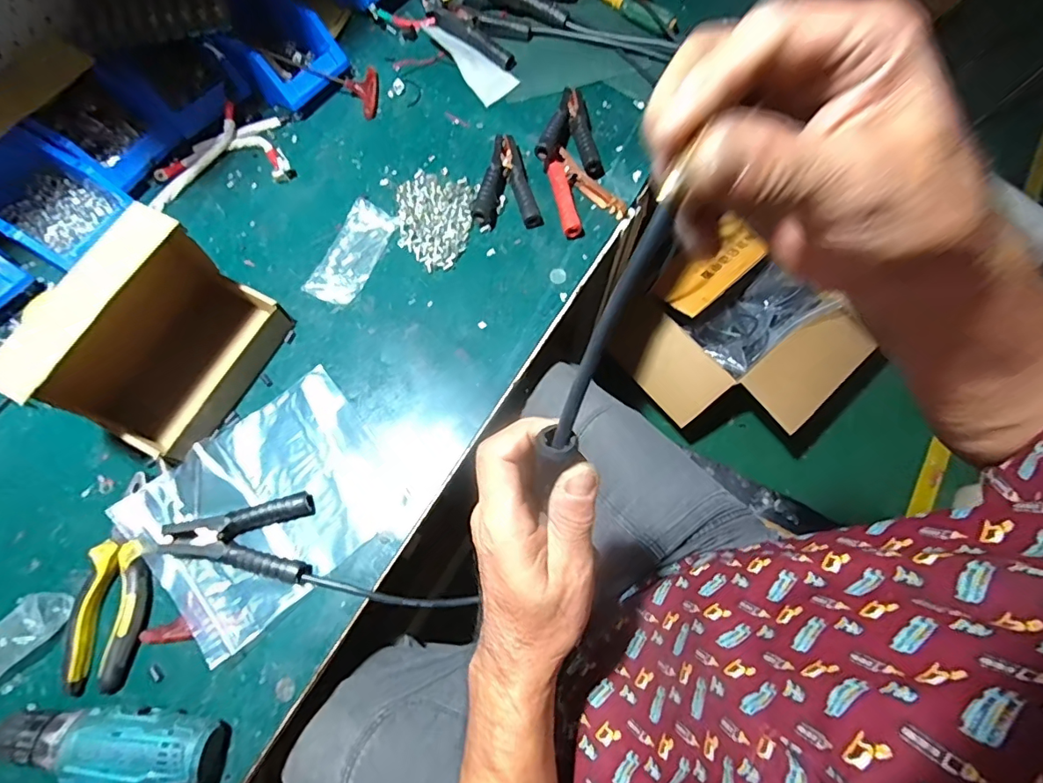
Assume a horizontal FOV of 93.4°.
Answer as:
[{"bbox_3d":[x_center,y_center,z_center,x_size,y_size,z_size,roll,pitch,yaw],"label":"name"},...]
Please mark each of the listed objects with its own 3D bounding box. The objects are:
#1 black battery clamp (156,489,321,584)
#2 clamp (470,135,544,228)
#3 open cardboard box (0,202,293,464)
[{"bbox_3d":[-0.289,0.150,0.496,0.142,0.023,0.084,-3,71,-3],"label":"black battery clamp"},{"bbox_3d":[-0.016,-0.277,0.644,0.084,0.025,0.132,3,71,-1],"label":"clamp"},{"bbox_3d":[-0.363,-0.048,0.505,0.119,0.164,0.198,30,73,8],"label":"open cardboard box"}]

